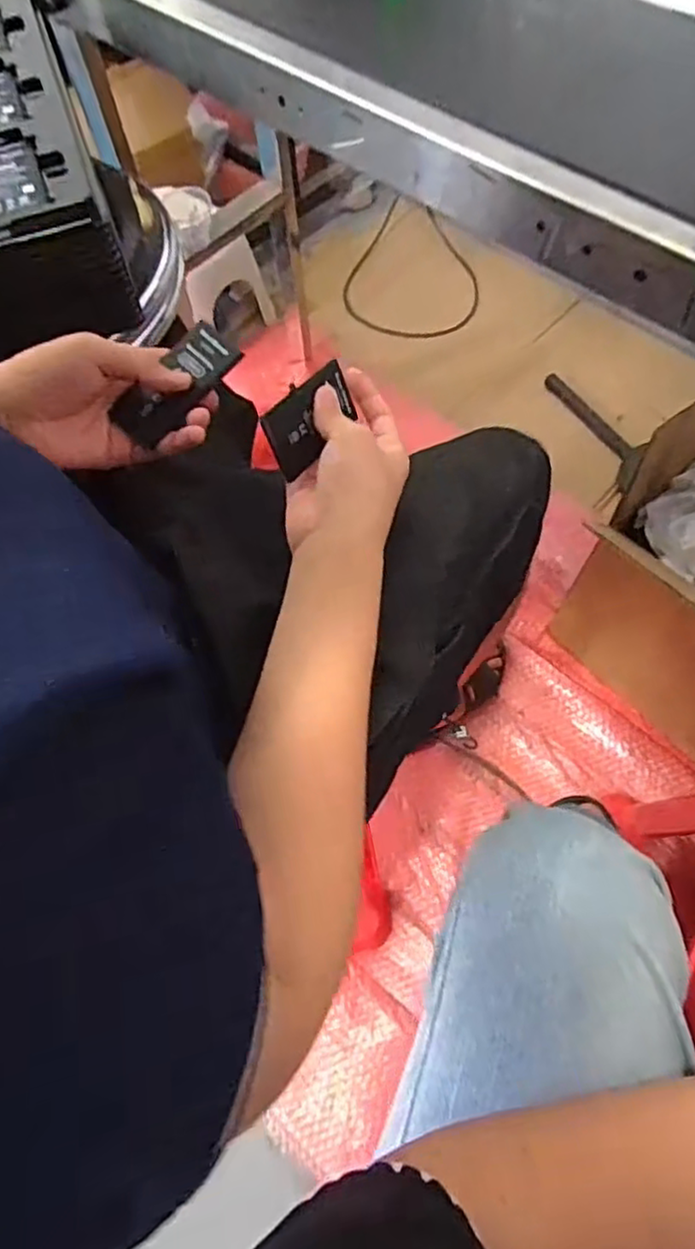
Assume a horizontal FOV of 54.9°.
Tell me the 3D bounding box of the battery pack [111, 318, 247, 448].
[{"bbox_3d":[-0.105,-0.148,0.416,0.040,0.010,0.082,39,84,17],"label":"battery pack"}]

